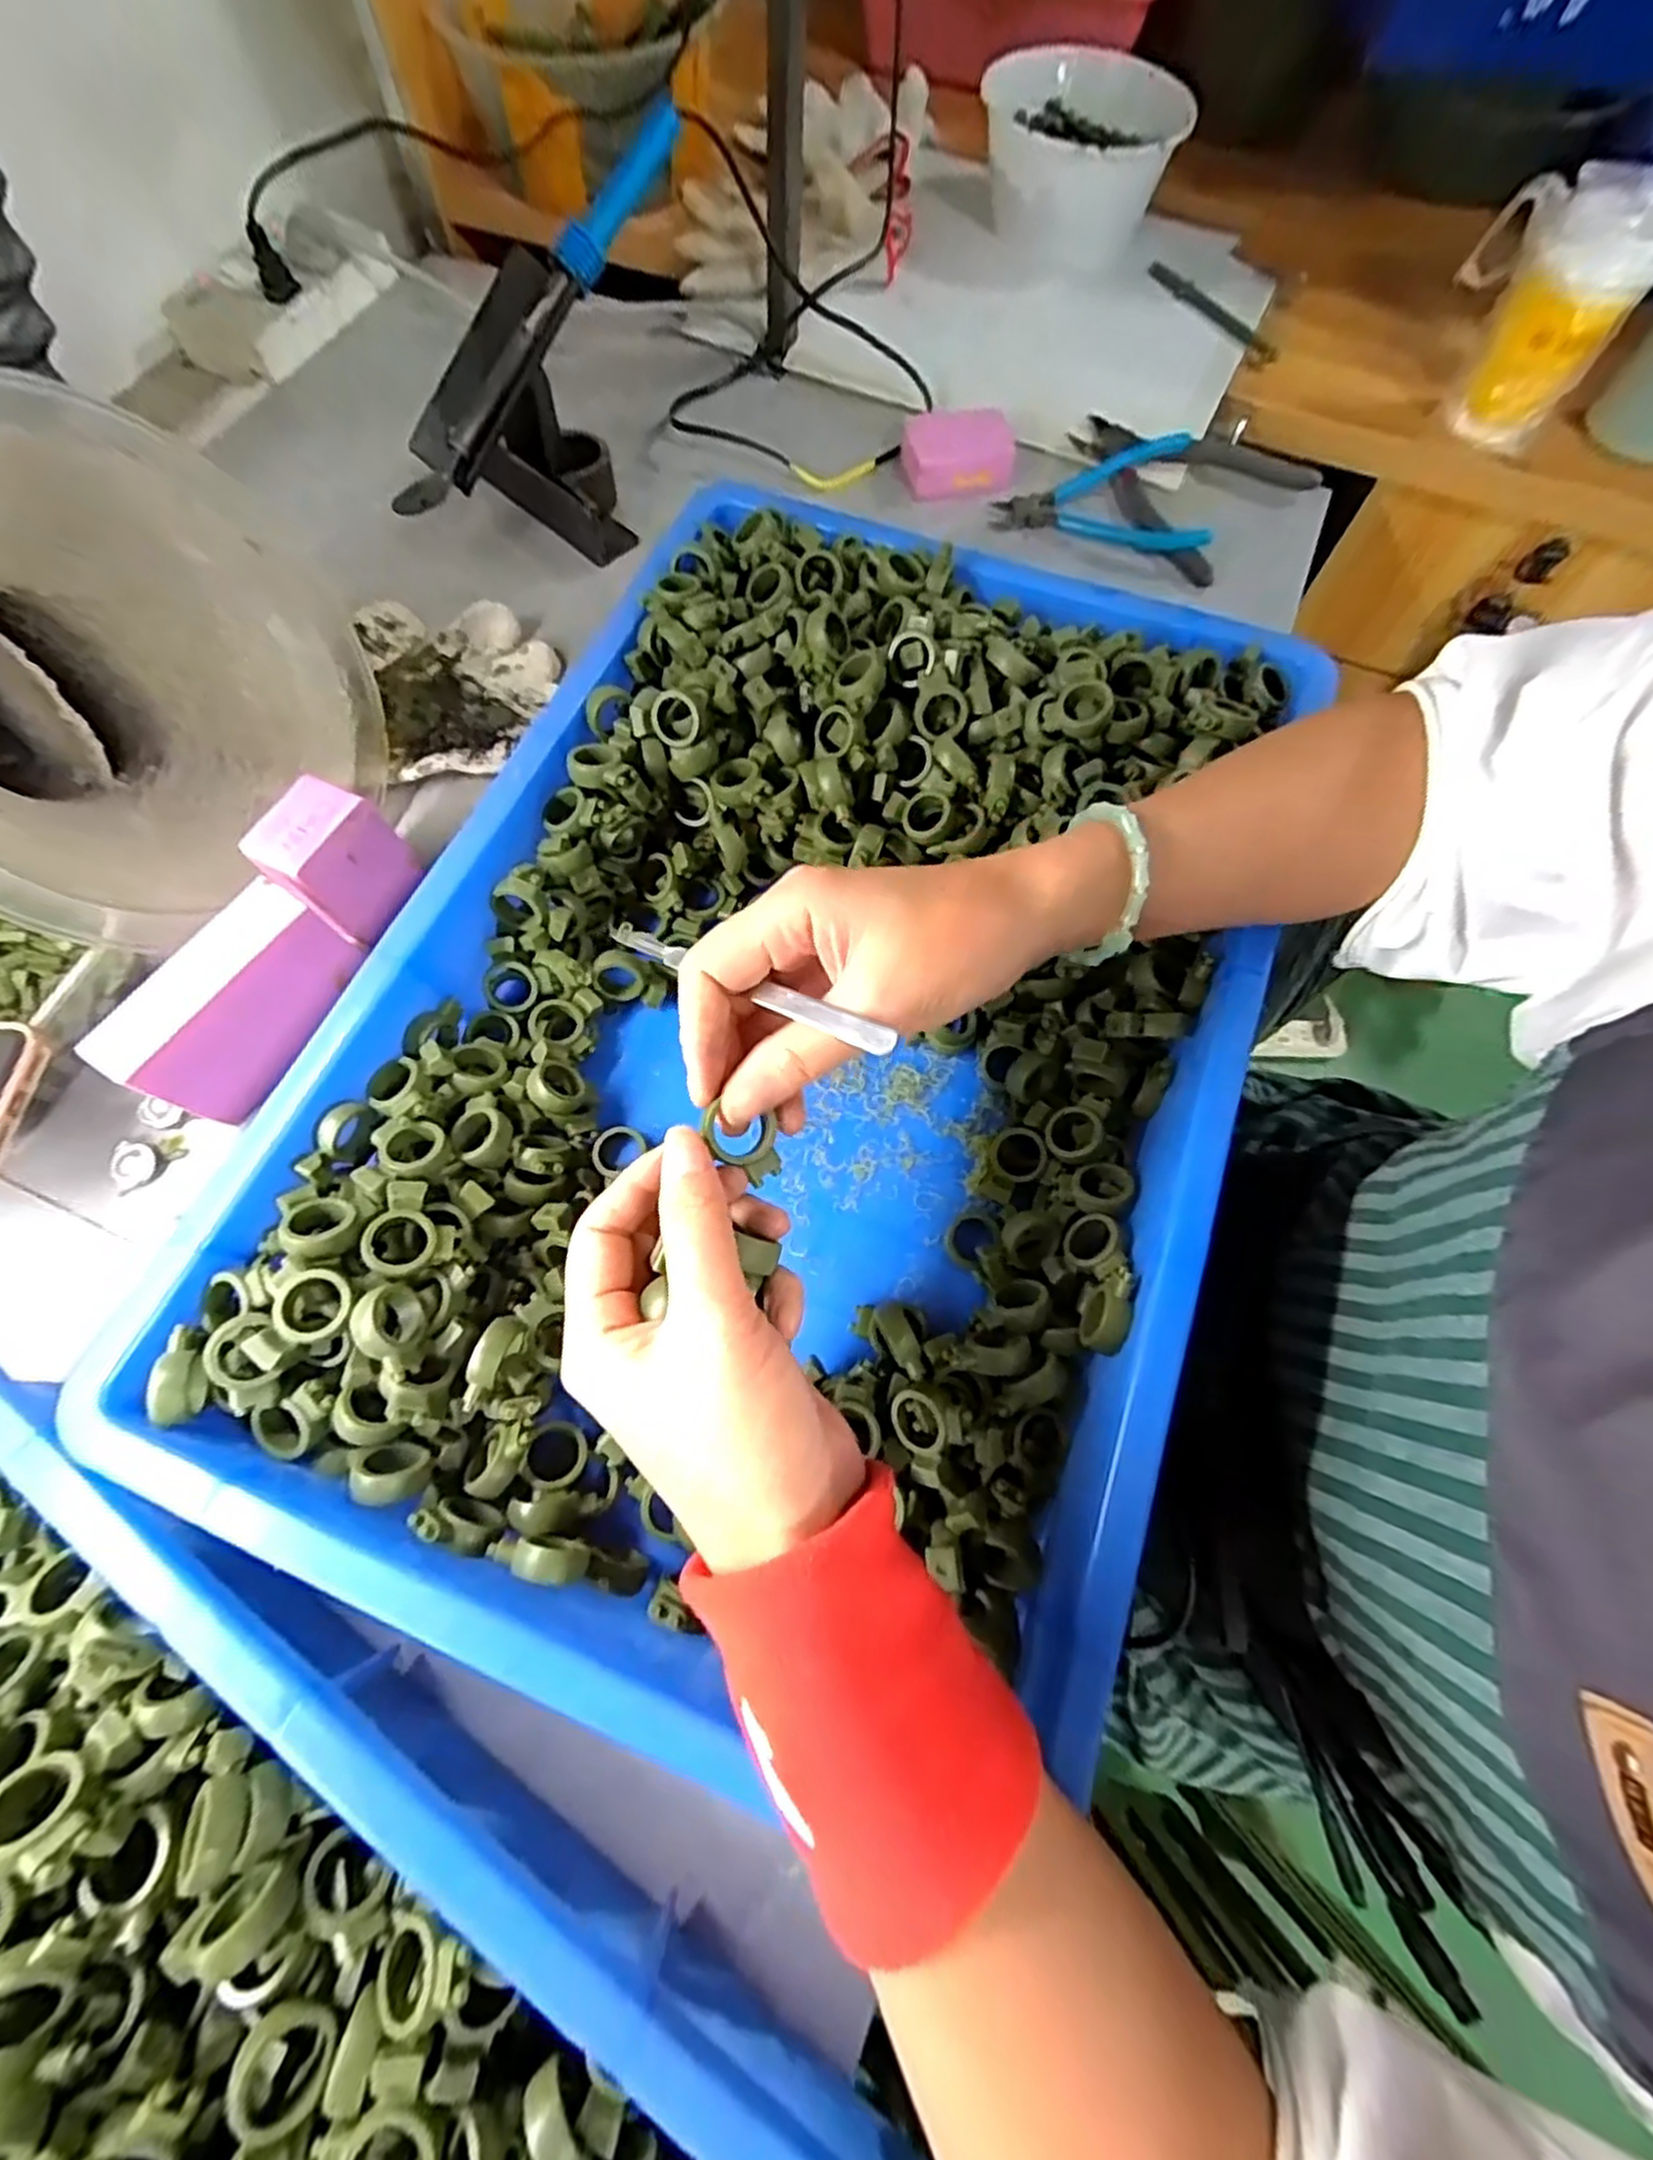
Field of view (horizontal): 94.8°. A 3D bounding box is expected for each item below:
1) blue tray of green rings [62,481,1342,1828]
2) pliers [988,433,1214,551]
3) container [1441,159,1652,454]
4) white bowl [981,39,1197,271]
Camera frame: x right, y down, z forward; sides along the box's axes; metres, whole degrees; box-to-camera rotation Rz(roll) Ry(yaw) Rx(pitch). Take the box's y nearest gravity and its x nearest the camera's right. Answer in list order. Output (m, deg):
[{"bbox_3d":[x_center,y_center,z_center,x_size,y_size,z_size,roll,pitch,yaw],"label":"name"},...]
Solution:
[{"bbox_3d":[-0.004,-0.037,0.365,0.370,0.081,0.553,21,70,6],"label":"blue tray of green rings"},{"bbox_3d":[0.203,-0.434,0.554,0.148,0.020,0.103,12,70,3],"label":"pliers"},{"bbox_3d":[0.495,-0.541,0.526,0.107,0.136,0.067,36,73,11],"label":"container"},{"bbox_3d":[0.212,-0.789,0.651,0.166,0.079,0.169,0,69,-1],"label":"white bowl"}]

